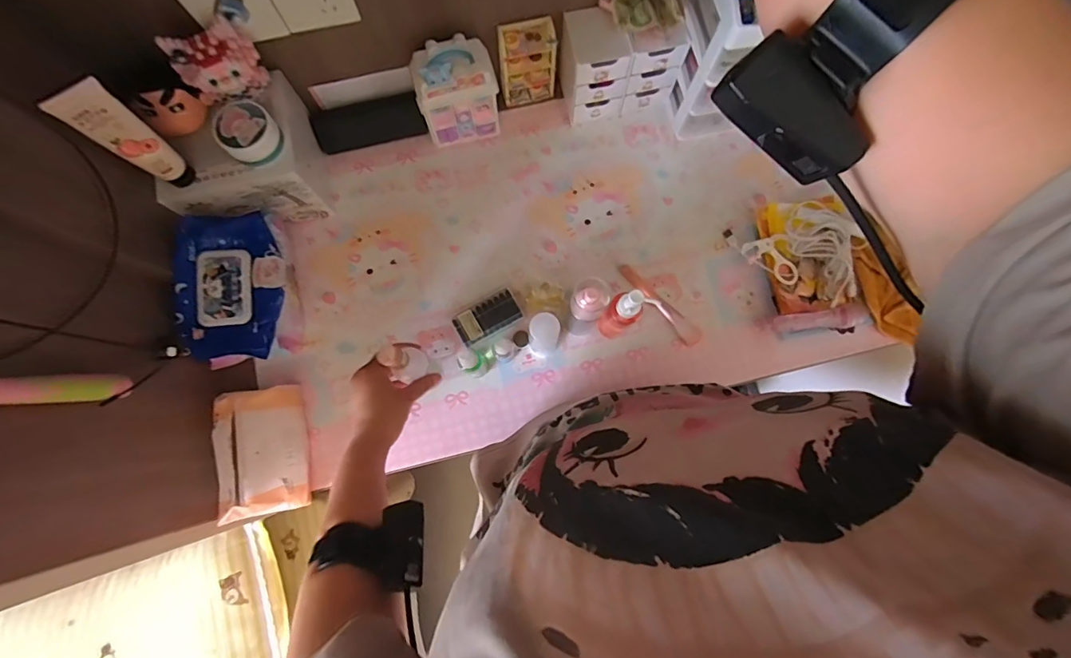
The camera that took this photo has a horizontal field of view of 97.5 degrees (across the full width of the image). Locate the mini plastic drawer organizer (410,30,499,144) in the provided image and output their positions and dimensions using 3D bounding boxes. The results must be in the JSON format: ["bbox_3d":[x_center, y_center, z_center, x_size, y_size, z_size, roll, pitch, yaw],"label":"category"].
[{"bbox_3d":[-0.113,-0.343,0.681,0.113,0.145,0.069,-18,79,-4],"label":"mini plastic drawer organizer"}]

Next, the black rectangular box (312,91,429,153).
[{"bbox_3d":[-0.253,-0.315,0.723,0.161,0.053,0.044,-16,79,-3],"label":"black rectangular box"}]

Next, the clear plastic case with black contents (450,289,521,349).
[{"bbox_3d":[-0.069,-0.016,0.679,0.093,0.019,0.051,-30,80,-6],"label":"clear plastic case with black contents"}]

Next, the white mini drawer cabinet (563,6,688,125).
[{"bbox_3d":[0.125,-0.391,0.697,0.161,0.133,0.086,-8,79,-2],"label":"white mini drawer cabinet"}]

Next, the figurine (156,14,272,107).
[{"bbox_3d":[-0.370,-0.307,0.553,0.087,0.082,0.042,-30,80,-6],"label":"figurine"}]

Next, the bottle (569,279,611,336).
[{"bbox_3d":[0.062,-0.022,0.604,0.042,0.169,0.039,0,79,0],"label":"bottle"}]

